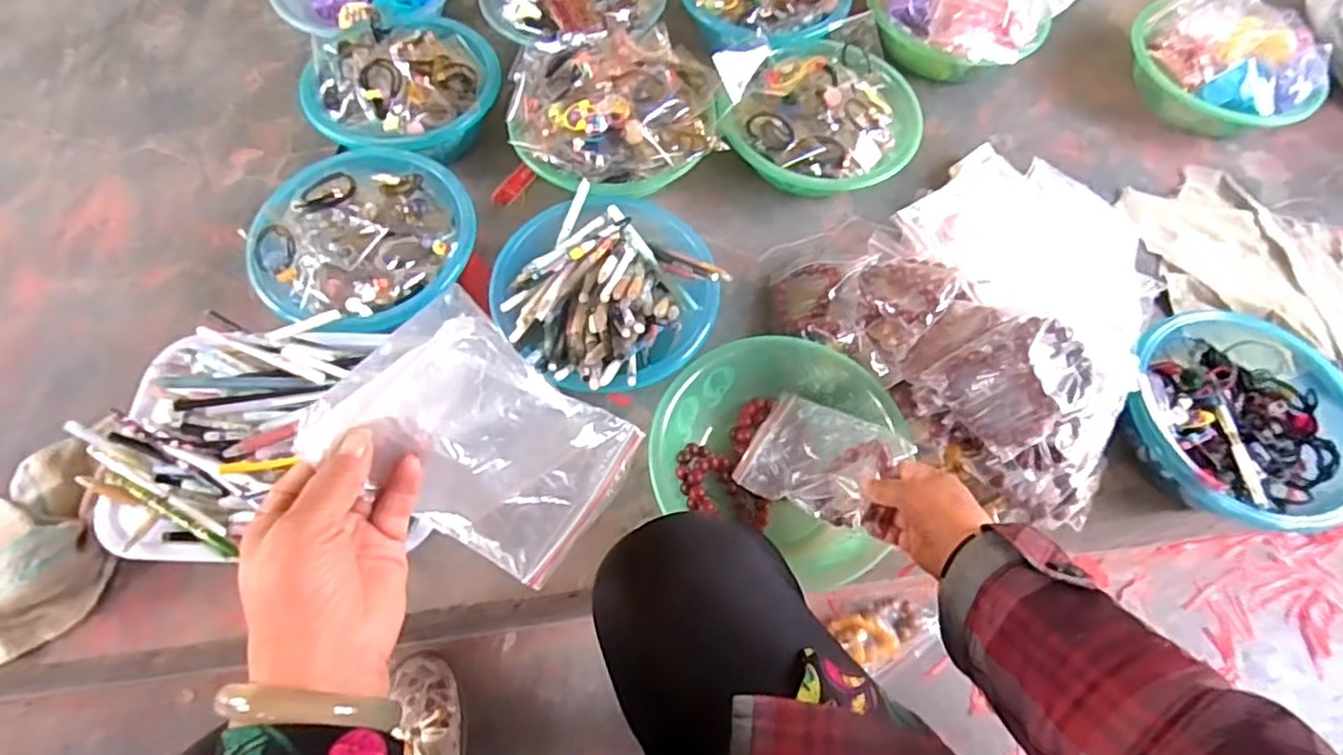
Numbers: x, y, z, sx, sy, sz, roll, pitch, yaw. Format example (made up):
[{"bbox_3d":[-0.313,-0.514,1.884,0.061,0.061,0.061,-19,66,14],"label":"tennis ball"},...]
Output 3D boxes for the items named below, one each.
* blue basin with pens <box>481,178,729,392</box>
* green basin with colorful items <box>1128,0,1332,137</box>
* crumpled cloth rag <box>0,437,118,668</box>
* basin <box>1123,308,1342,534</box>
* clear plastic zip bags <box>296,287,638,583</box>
[{"bbox_3d":[-0.067,-0.092,0.682,0.209,0.088,0.213,1,63,-2],"label":"blue basin with pens"},{"bbox_3d":[0.732,-0.417,0.904,0.240,0.113,0.199,40,69,15],"label":"green basin with colorful items"},{"bbox_3d":[-0.596,0.149,0.593,0.188,0.058,0.178,-30,69,-16],"label":"crumpled cloth rag"},{"bbox_3d":[0.574,0.040,0.683,0.237,0.078,0.258,34,67,13],"label":"basin"},{"bbox_3d":[-0.105,0.038,0.388,0.161,0.033,0.109,41,85,-30],"label":"clear plastic zip bags"}]

